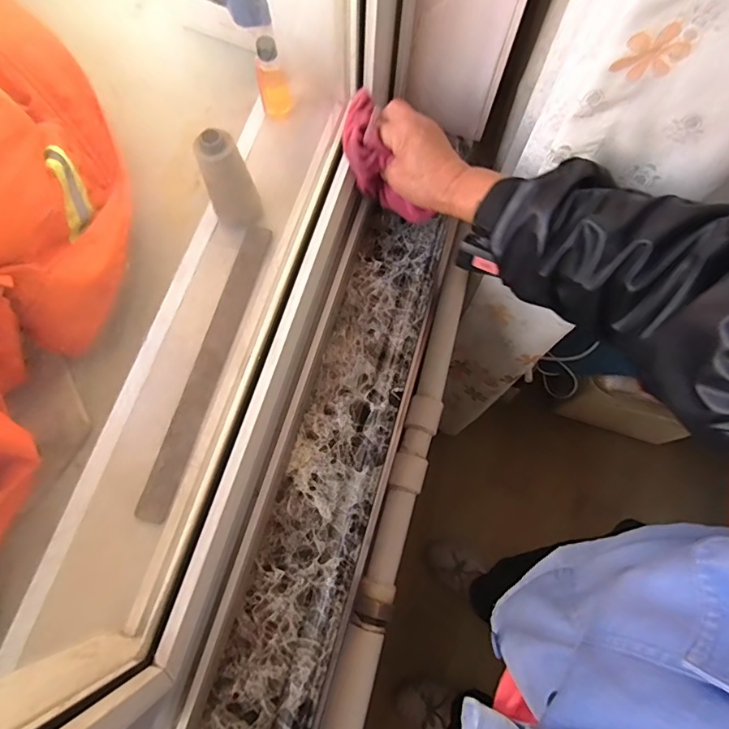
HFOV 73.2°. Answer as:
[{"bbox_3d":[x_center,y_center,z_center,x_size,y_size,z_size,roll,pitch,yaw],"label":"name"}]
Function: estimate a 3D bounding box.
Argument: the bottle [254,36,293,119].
[{"bbox_3d":[-0.110,-0.344,0.590,0.034,0.086,0.031,-12,72,-6],"label":"bottle"}]

